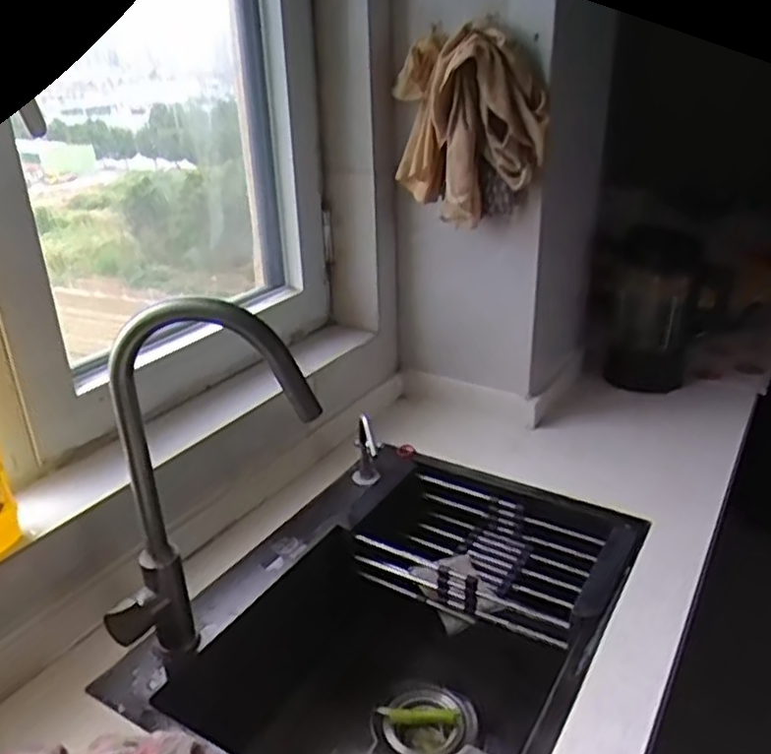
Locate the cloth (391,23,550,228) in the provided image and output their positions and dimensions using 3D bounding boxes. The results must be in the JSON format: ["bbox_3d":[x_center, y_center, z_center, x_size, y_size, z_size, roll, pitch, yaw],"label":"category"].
[{"bbox_3d":[0.119,-0.360,1.021,0.072,0.249,0.236,-22,32,-36],"label":"cloth"}]

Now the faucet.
[{"bbox_3d":[-0.183,0.128,0.720,0.236,0.426,0.059,-5,26,-8],"label":"faucet"}]

